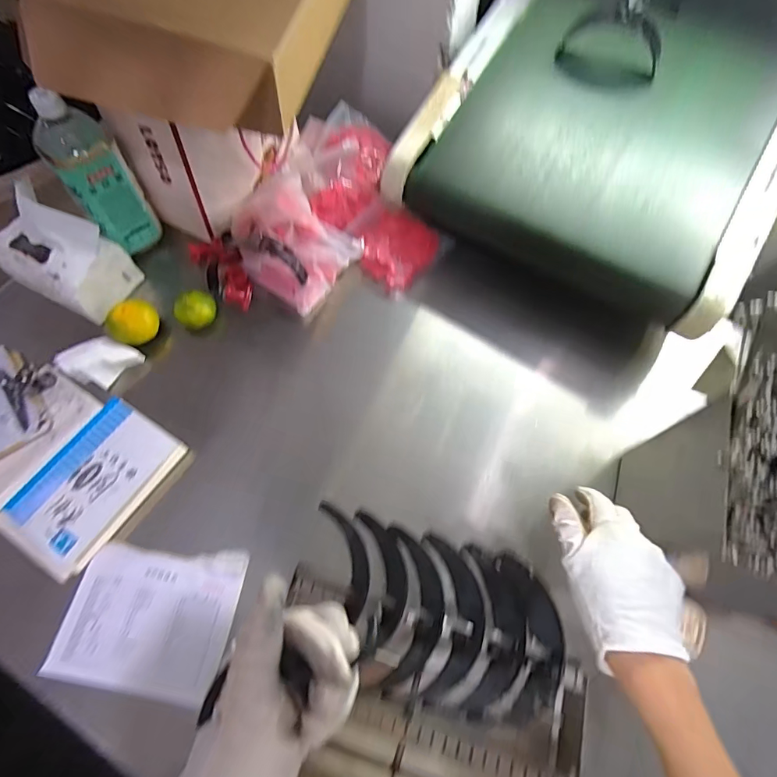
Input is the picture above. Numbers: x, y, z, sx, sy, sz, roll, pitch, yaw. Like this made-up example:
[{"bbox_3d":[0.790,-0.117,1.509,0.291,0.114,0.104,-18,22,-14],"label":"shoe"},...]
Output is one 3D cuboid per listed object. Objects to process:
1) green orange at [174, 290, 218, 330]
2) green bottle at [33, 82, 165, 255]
[{"bbox_3d":[-0.267,-0.108,0.621,0.051,0.047,0.056,1,66,-2],"label":"green orange"},{"bbox_3d":[-0.379,-0.271,0.578,0.080,0.197,0.079,-33,72,-15],"label":"green bottle"}]

